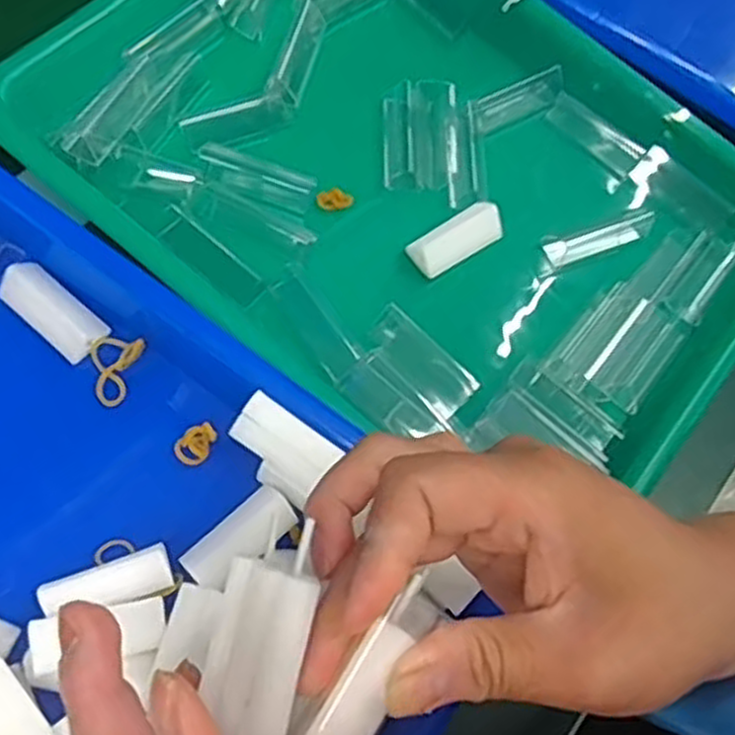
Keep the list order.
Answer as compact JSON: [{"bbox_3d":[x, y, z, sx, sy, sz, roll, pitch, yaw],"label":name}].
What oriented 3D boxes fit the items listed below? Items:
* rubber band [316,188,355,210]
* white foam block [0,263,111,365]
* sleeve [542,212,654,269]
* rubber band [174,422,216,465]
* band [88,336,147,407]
[{"bbox_3d":[-0.016,-0.081,0.376,0.017,0.004,0.011,-10,71,-13],"label":"rubber band"},{"bbox_3d":[-0.131,-0.024,0.330,0.046,0.011,0.022,43,68,0],"label":"white foam block"},{"bbox_3d":[0.115,-0.063,0.392,0.054,0.014,0.012,-16,73,-15],"label":"sleeve"},{"bbox_3d":[-0.070,0.031,0.323,0.014,0.005,0.018,42,69,7],"label":"rubber band"},{"bbox_3d":[-0.103,0.001,0.329,0.022,0.004,0.029,-9,87,-1],"label":"band"}]

